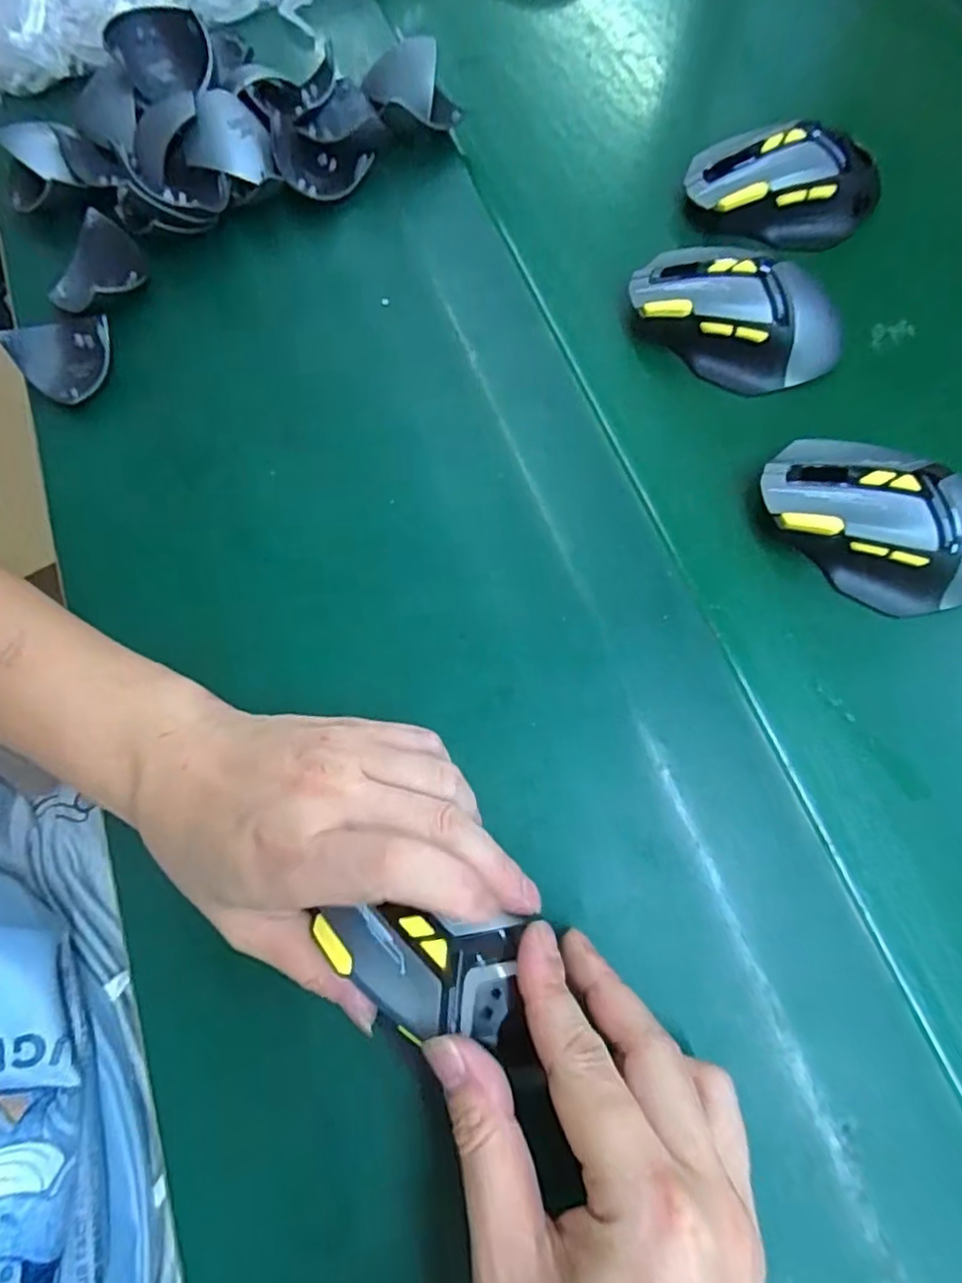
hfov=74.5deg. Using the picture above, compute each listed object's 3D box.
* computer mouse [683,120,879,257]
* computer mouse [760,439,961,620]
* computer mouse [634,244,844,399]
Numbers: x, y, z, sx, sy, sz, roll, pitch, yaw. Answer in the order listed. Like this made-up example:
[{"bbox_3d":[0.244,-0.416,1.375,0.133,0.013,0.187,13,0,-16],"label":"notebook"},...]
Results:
[{"bbox_3d":[0.182,-0.271,0.378,0.114,0.043,0.055,8,72,5],"label":"computer mouse"},{"bbox_3d":[0.191,-0.059,0.309,0.108,0.037,0.068,22,73,9],"label":"computer mouse"},{"bbox_3d":[0.142,-0.183,0.349,0.117,0.039,0.075,9,72,5],"label":"computer mouse"}]

